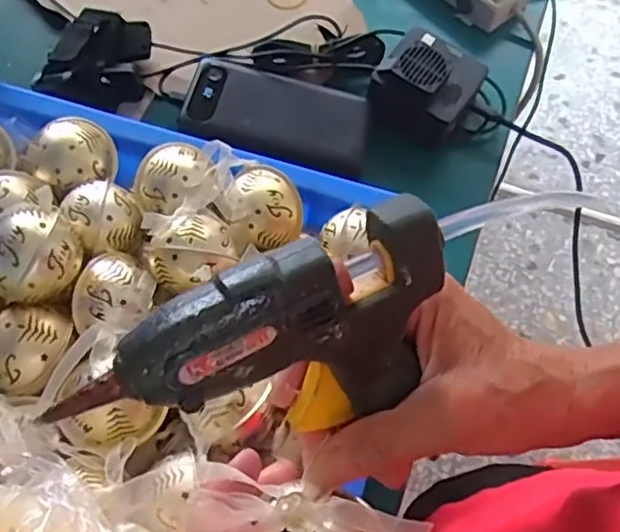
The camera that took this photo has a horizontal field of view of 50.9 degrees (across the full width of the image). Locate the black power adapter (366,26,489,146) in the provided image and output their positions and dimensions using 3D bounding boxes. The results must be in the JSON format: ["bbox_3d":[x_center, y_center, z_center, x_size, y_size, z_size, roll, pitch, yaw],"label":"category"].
[{"bbox_3d":[0.096,-0.150,0.541,0.081,0.052,0.081,25,67,10],"label":"black power adapter"}]

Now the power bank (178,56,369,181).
[{"bbox_3d":[-0.029,-0.124,0.535,0.153,0.017,0.078,16,65,6],"label":"power bank"}]

